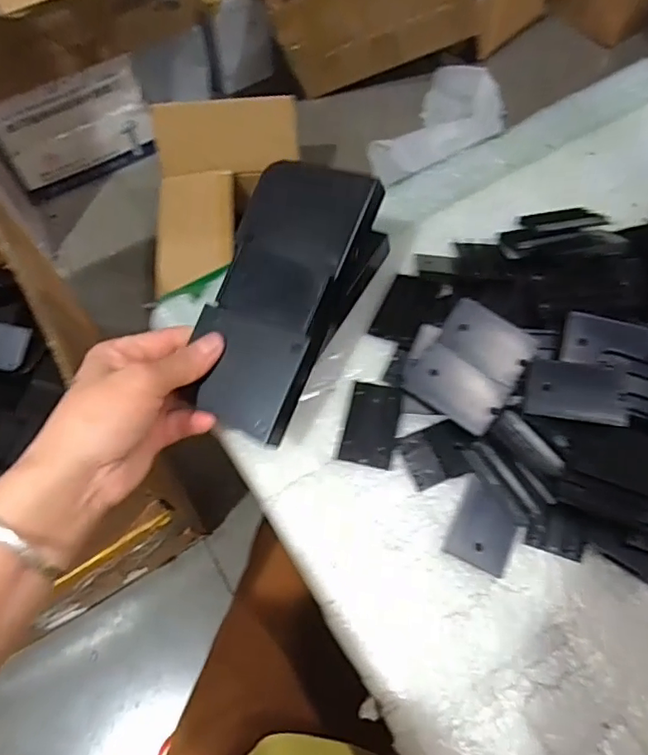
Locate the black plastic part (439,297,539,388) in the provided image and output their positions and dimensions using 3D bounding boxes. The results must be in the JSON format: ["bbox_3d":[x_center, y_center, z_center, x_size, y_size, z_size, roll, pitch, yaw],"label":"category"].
[{"bbox_3d":[0.102,-0.023,0.357,0.056,0.004,0.037,33,86,19],"label":"black plastic part"}]

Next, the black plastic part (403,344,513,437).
[{"bbox_3d":[0.081,0.006,0.352,0.062,0.004,0.036,36,84,16],"label":"black plastic part"}]

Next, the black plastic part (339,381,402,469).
[{"bbox_3d":[0.031,0.030,0.364,0.032,0.004,0.054,12,67,5],"label":"black plastic part"}]

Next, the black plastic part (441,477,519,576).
[{"bbox_3d":[0.096,0.089,0.338,0.036,0.006,0.048,22,68,8],"label":"black plastic part"}]

